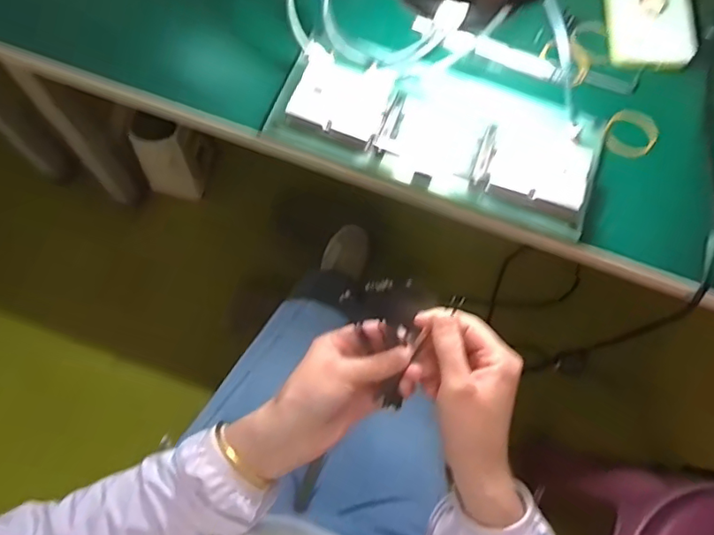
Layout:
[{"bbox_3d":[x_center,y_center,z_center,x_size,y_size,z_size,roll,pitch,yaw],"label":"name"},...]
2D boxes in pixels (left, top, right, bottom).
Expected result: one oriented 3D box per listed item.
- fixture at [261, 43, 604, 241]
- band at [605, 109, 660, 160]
[{"bbox_3d":[0.070,-0.121,0.464,0.277,0.031,0.116,18,72,3],"label":"fixture"},{"bbox_3d":[0.246,-0.120,0.485,0.044,0.009,0.046,1,72,-2],"label":"band"}]

